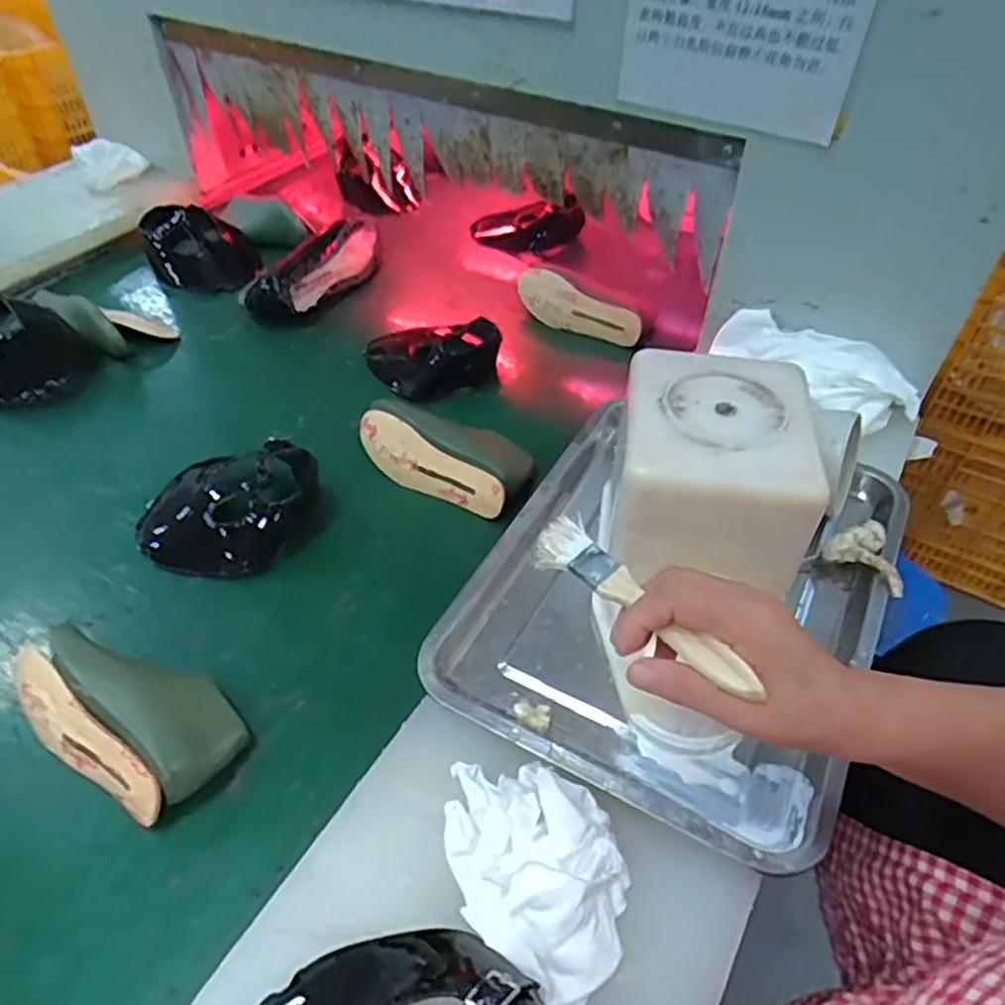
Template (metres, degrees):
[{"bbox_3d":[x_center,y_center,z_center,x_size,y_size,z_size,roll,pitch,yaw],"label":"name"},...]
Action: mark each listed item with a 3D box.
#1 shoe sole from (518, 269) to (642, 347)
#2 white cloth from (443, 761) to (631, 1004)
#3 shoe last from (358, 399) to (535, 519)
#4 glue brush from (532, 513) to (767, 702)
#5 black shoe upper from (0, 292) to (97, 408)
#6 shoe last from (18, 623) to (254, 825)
[{"bbox_3d":[0.093,-0.250,0.912,0.177,0.061,0.029,29,54,25],"label":"shoe sole"},{"bbox_3d":[0.013,0.211,0.421,0.140,0.047,0.108,34,55,26],"label":"white cloth"},{"bbox_3d":[-0.057,-0.055,0.730,0.185,0.061,0.088,22,51,21],"label":"shoe last"},{"bbox_3d":[0.074,0.056,0.386,0.028,0.019,0.143,-31,49,-25],"label":"glue brush"},{"bbox_3d":[-0.572,-0.182,0.840,0.149,0.093,0.122,26,53,24],"label":"black shoe upper"},{"bbox_3d":[-0.279,0.154,0.532,0.179,0.059,0.098,23,51,21],"label":"shoe last"}]

